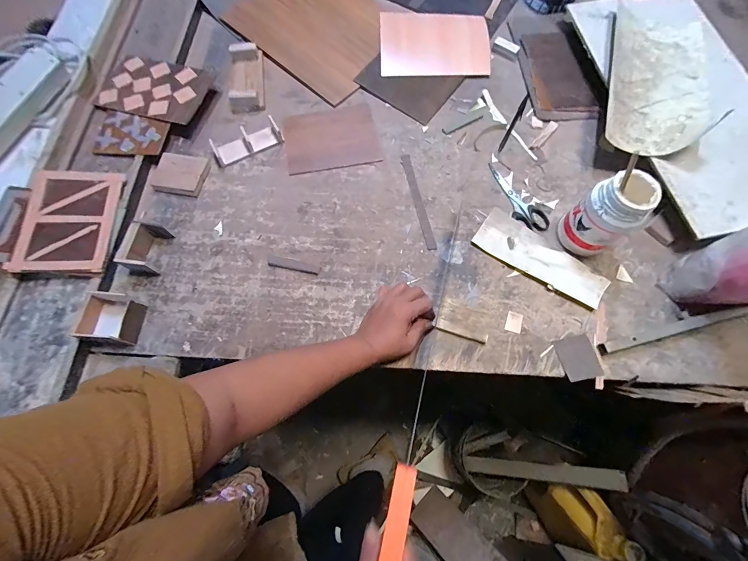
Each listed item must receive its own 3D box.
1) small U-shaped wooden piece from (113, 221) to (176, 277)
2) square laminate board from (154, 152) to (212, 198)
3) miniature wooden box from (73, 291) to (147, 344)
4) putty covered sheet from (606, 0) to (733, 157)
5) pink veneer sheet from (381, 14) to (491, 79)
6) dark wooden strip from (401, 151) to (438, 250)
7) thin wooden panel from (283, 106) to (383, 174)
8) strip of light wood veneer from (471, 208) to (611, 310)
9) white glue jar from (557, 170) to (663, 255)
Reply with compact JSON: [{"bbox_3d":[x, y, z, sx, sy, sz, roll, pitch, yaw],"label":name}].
[{"bbox_3d":[-0.361,-0.053,0.538,0.052,0.042,0.085,8,72,2],"label":"small U-shaped wooden piece"},{"bbox_3d":[-0.333,-0.184,0.594,0.083,0.020,0.074,10,72,3],"label":"square laminate board"},{"bbox_3d":[-0.386,0.055,0.504,0.080,0.041,0.065,6,72,2],"label":"miniature wooden box"},{"bbox_3d":[0.509,-0.361,0.611,0.169,0.038,0.321,12,70,5],"label":"putty covered sheet"},{"bbox_3d":[0.123,-0.479,0.699,0.219,0.018,0.167,3,72,1],"label":"pink veneer sheet"},{"bbox_3d":[0.077,-0.139,0.599,0.015,0.004,0.190,-11,72,-4],"label":"dark wooden strip"},{"bbox_3d":[-0.079,-0.262,0.633,0.168,0.009,0.130,-12,72,-4],"label":"thin wooden panel"},{"bbox_3d":[0.271,-0.035,0.559,0.214,0.008,0.074,35,75,11],"label":"strip of light wood veneer"},{"bbox_3d":[0.345,-0.100,0.509,0.074,0.149,0.075,0,72,0],"label":"white glue jar"}]

